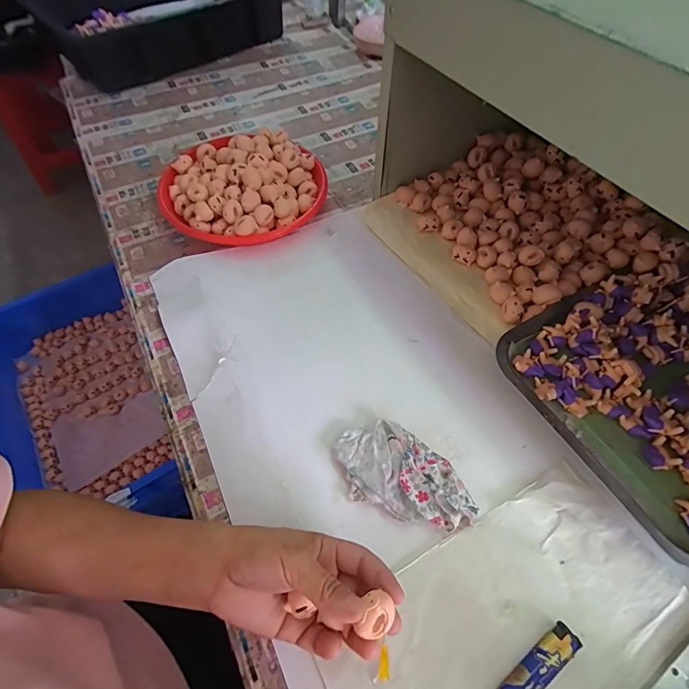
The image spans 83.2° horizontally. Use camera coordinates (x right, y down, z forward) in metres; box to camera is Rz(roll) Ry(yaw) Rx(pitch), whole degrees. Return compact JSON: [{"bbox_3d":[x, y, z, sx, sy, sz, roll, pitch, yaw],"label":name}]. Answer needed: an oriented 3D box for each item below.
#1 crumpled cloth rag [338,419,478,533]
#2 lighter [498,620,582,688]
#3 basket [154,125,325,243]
[{"bbox_3d":[0.058,0.121,0.368,0.134,0.018,0.077,18,59,10],"label":"crumpled cloth rag"},{"bbox_3d":[0.144,0.247,0.293,0.080,0.014,0.019,-31,63,-19],"label":"lighter"},{"bbox_3d":[-0.147,-0.235,0.560,0.229,0.060,0.202,-5,58,-4],"label":"basket"}]

